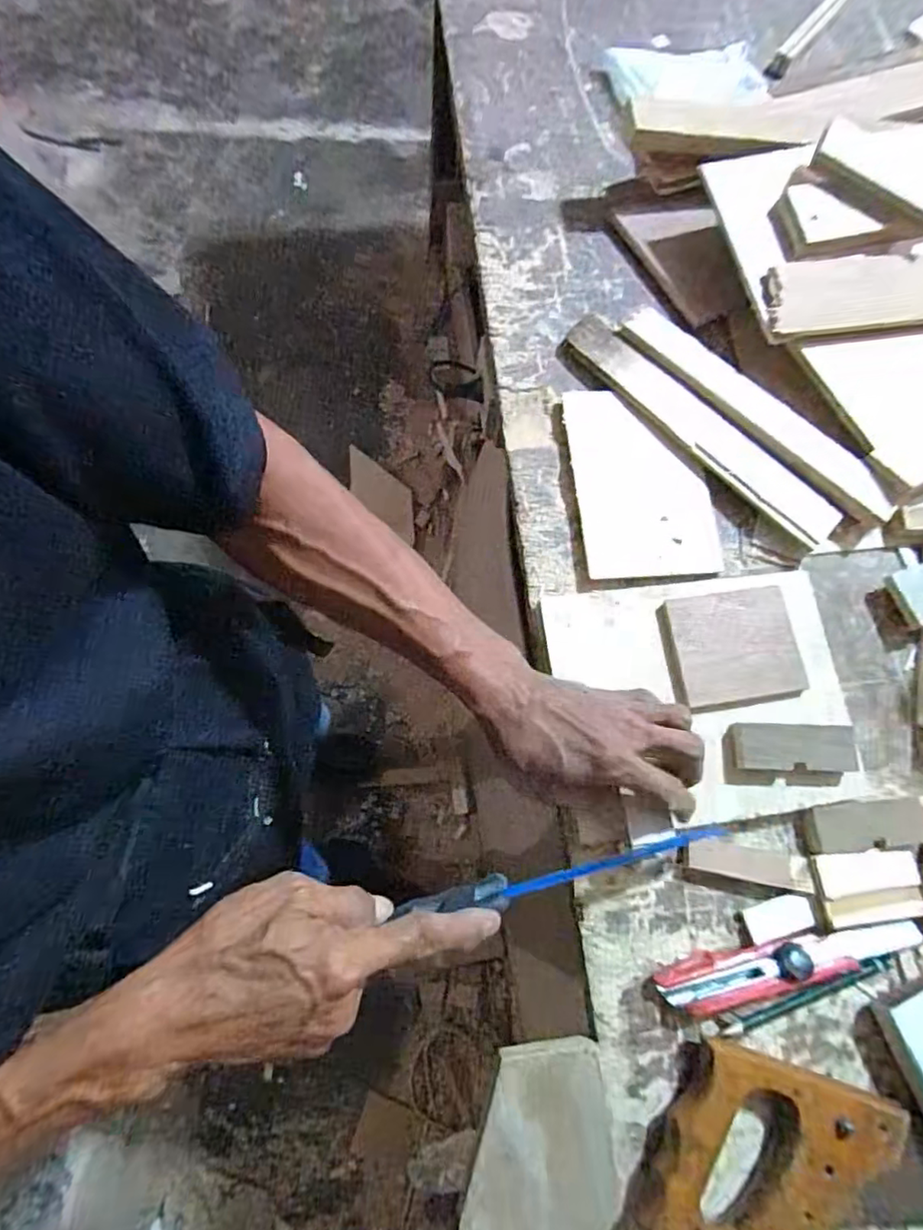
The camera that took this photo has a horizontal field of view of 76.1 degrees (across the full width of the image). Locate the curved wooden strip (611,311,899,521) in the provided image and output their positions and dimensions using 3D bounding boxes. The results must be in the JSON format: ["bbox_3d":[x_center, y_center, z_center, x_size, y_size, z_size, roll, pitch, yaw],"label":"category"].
[{"bbox_3d":[0.242,-0.169,0.485,0.257,0.014,0.043,43,77,8],"label":"curved wooden strip"}]

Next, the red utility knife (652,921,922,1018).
[{"bbox_3d":[0.220,0.233,0.390,0.183,0.018,0.030,-7,76,-5],"label":"red utility knife"}]

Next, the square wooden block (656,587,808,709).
[{"bbox_3d":[0.195,0.022,0.426,0.094,0.018,0.078,-7,76,-5],"label":"square wooden block"}]

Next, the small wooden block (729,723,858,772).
[{"bbox_3d":[0.228,0.092,0.409,0.082,0.014,0.031,3,75,-3],"label":"small wooden block"}]

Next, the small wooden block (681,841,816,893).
[{"bbox_3d":[0.196,0.171,0.403,0.089,0.014,0.021,12,75,0],"label":"small wooden block"}]

